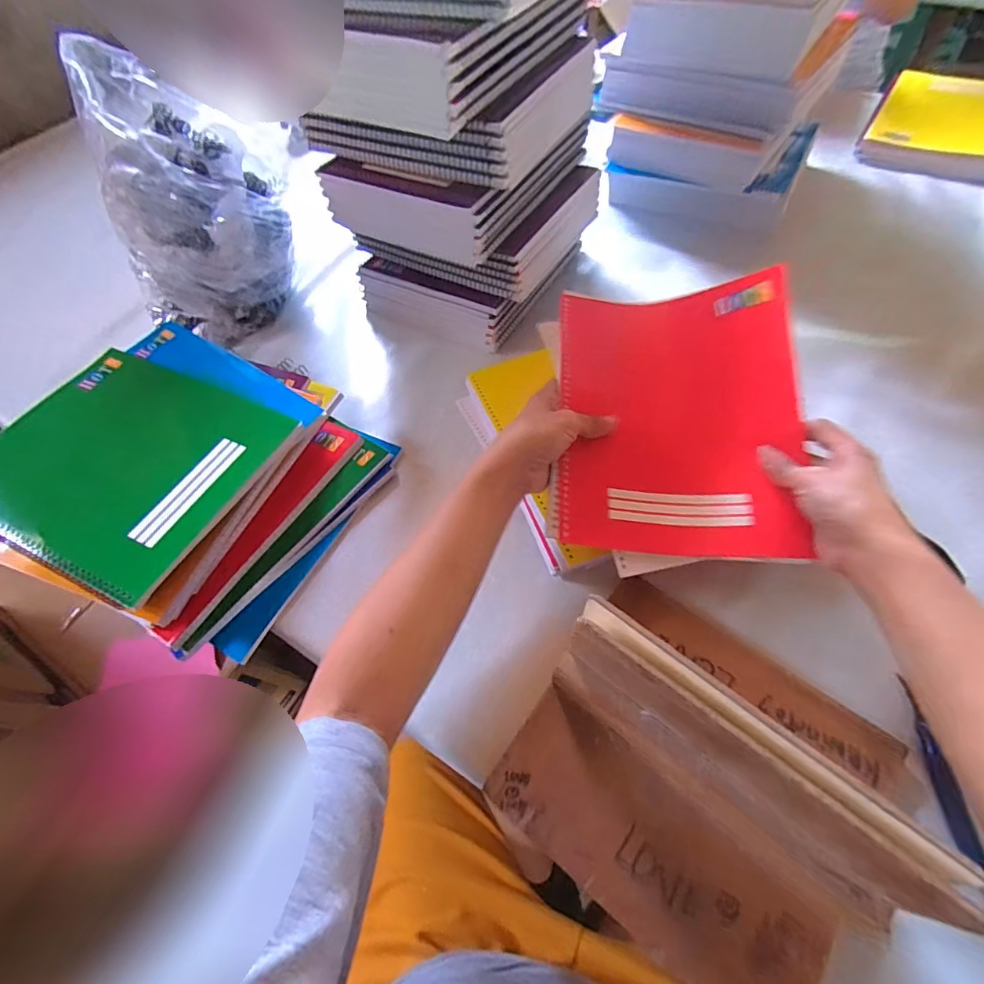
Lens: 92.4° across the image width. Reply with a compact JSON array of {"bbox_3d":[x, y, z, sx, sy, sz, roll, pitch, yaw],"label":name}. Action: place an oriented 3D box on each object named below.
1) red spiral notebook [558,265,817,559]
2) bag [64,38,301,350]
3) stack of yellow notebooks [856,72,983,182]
[{"bbox_3d":[0.152,-0.070,0.396,0.184,0.031,0.238,2,74,7],"label":"red spiral notebook"},{"bbox_3d":[-0.333,-0.311,0.538,0.151,0.253,0.174,34,68,23],"label":"bag"},{"bbox_3d":[0.696,-0.561,0.714,0.200,0.040,0.248,27,65,20],"label":"stack of yellow notebooks"}]

